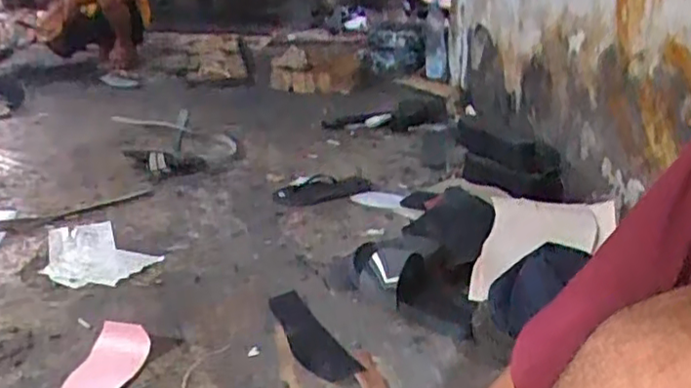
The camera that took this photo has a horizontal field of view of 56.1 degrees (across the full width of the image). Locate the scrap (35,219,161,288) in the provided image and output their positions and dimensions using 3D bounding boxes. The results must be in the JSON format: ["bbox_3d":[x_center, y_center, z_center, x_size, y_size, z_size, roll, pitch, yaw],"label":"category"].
[{"bbox_3d":[-0.518,0.115,1.311,0.253,0.017,0.189,19,29,31],"label":"scrap"}]

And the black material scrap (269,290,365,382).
[{"bbox_3d":[-0.064,0.226,1.060,0.078,0.013,0.247,-12,29,-29],"label":"black material scrap"}]

